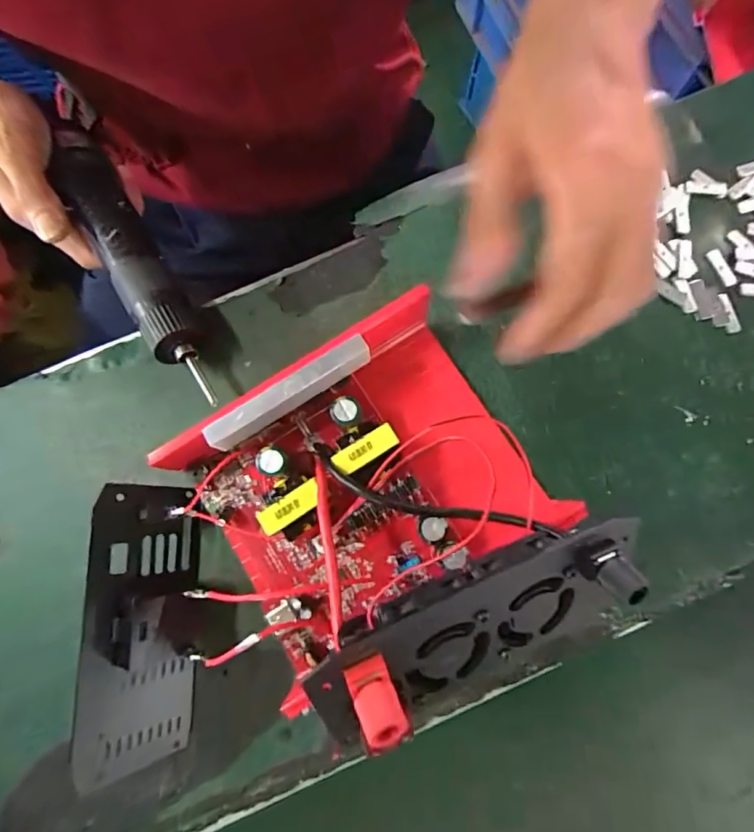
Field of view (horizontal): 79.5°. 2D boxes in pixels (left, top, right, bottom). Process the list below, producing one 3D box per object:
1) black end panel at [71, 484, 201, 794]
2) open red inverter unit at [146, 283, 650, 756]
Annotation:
[{"bbox_3d":[-0.116,0.106,0.232,0.057,0.026,0.139,9,72,-45],"label":"black end panel"},{"bbox_3d":[-0.008,0.041,0.212,0.173,0.096,0.161,-29,80,-4],"label":"open red inverter unit"}]

